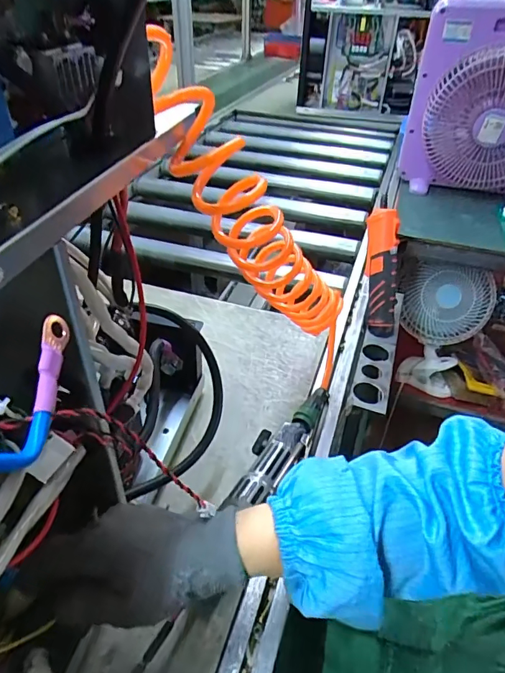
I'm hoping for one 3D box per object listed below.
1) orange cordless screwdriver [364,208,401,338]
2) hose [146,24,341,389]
[{"bbox_3d":[0.204,-0.100,0.726,0.045,0.197,0.044,0,11,7],"label":"orange cordless screwdriver"},{"bbox_3d":[0.020,-0.080,0.450,0.077,0.414,0.079,-47,48,-4],"label":"hose"}]

